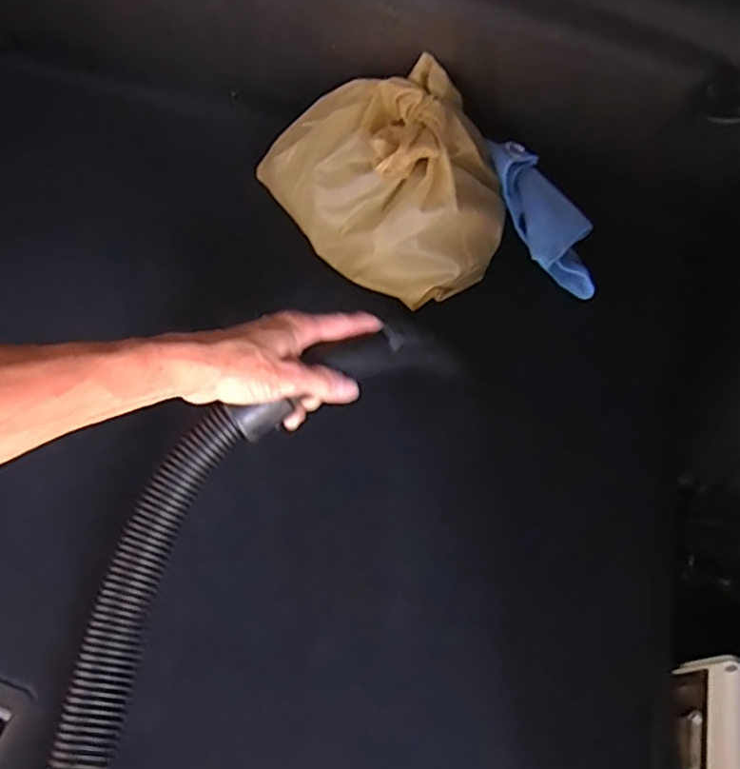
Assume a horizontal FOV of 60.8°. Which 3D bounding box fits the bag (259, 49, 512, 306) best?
[{"bbox_3d":[0.012,-0.233,0.672,0.191,0.132,0.282,-31,64,-21],"label":"bag"}]

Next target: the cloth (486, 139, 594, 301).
[{"bbox_3d":[0.194,-0.186,0.700,0.072,0.030,0.194,-21,77,-12],"label":"cloth"}]

